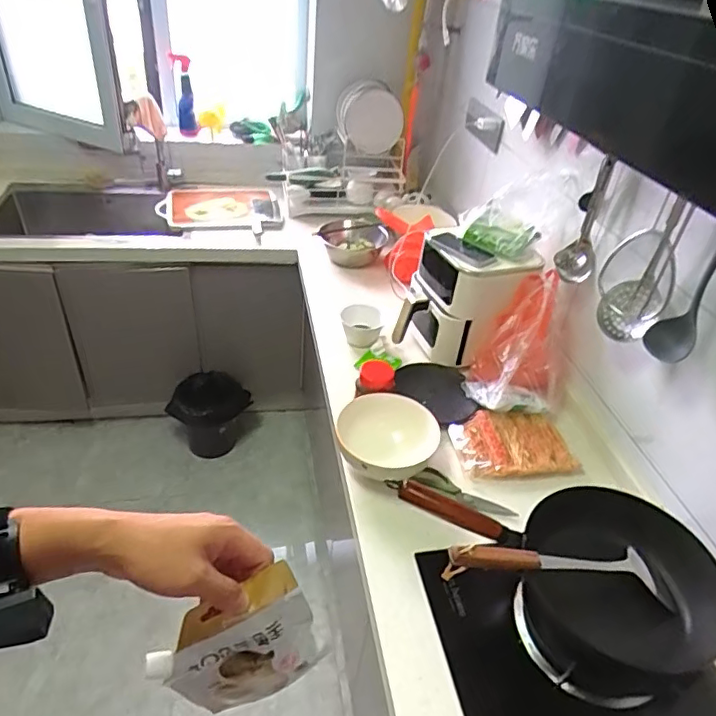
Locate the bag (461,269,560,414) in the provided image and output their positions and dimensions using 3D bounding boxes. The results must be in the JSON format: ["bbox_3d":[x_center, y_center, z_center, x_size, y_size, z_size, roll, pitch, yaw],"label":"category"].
[{"bbox_3d":[0.380,-0.026,1.260,0.200,0.251,0.249,21,38,18],"label":"bag"}]

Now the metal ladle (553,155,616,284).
[{"bbox_3d":[0.484,-0.281,1.172,0.074,0.257,0.060,29,41,27],"label":"metal ladle"}]

